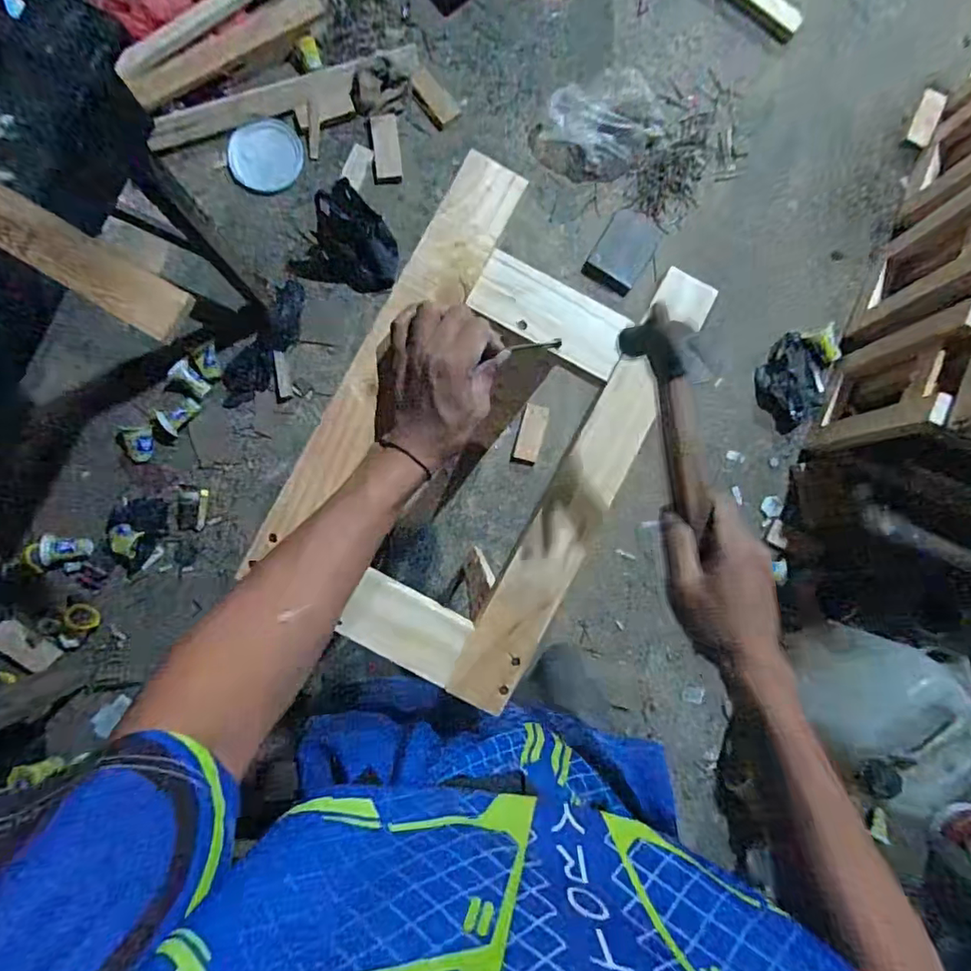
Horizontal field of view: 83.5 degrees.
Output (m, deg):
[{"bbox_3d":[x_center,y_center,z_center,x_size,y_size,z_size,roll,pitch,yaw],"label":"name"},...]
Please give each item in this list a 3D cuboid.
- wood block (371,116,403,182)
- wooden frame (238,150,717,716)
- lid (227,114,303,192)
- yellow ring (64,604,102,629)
[{"bbox_3d":[-0.251,-0.858,1.389,0.067,0.021,0.152,-3,108,-4],"label":"wood block"},{"bbox_3d":[-0.001,-0.049,0.478,0.258,0.027,0.421,29,86,-2],"label":"wooden frame"},{"bbox_3d":[-0.547,-0.825,1.361,0.167,0.018,0.165,15,100,-15],"label":"lid"},{"bbox_3d":[-0.997,0.325,1.346,0.071,0.014,0.071,4,81,-26],"label":"yellow ring"}]

